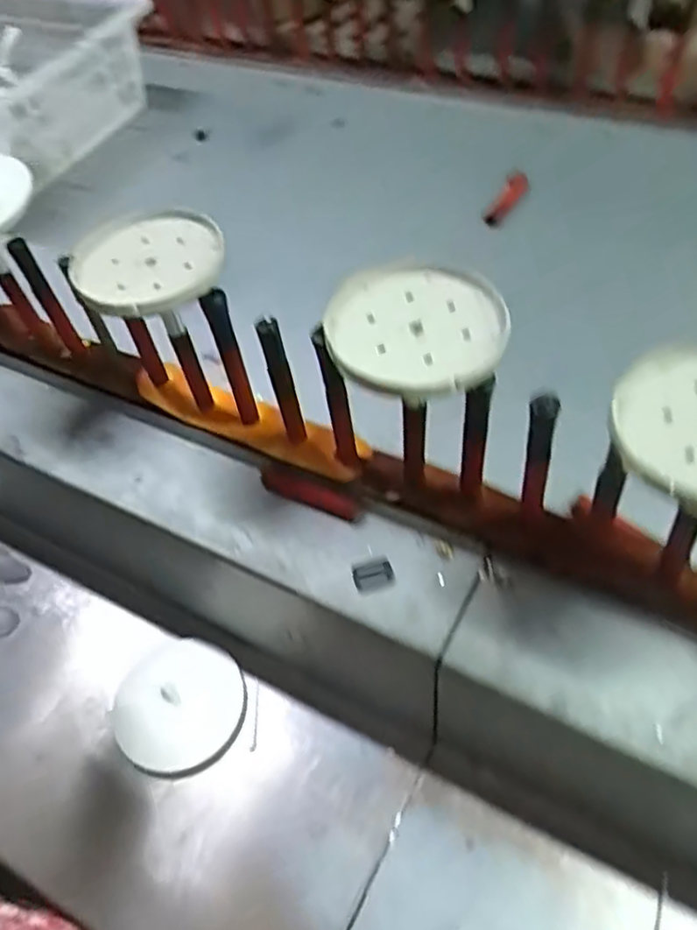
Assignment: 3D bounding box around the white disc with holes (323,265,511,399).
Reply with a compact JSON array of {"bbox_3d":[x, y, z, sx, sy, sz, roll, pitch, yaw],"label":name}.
[{"bbox_3d":[0.040,-0.088,0.424,0.105,0.017,0.109,-2,56,3],"label":"white disc with holes"}]

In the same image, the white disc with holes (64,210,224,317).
[{"bbox_3d":[-0.150,-0.154,0.509,0.108,0.014,0.116,-2,56,3],"label":"white disc with holes"}]

